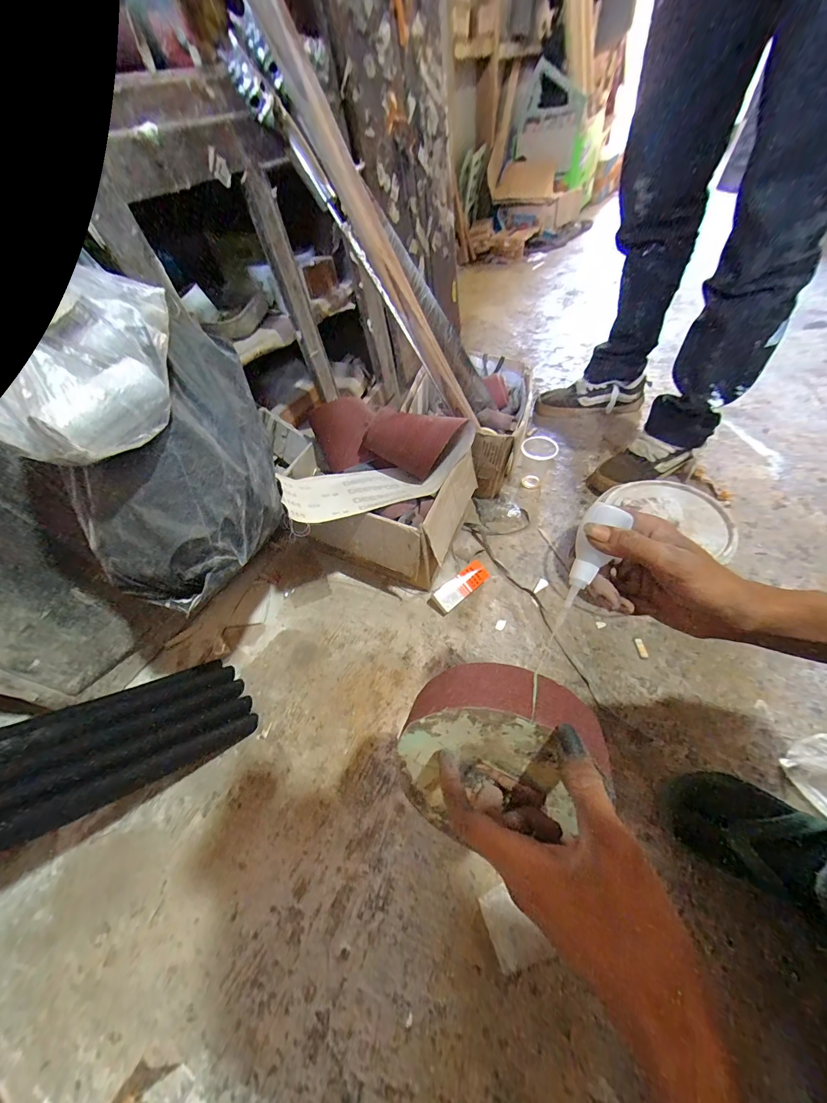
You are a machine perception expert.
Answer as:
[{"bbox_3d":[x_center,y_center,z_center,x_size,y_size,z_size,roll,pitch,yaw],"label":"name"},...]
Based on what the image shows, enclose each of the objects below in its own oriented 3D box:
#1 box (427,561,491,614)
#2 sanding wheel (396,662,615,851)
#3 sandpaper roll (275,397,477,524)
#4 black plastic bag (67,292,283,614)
[{"bbox_3d":[0.083,0.064,0.637,0.113,0.031,0.044,-34,56,-20],"label":"box"},{"bbox_3d":[0.058,0.158,0.281,0.131,0.141,0.047,0,20,19],"label":"sanding wheel"},{"bbox_3d":[-0.083,-0.166,0.609,0.297,0.107,0.233,-28,53,-15],"label":"sandpaper roll"},{"bbox_3d":[-0.228,-0.082,0.380,0.105,0.177,0.230,5,52,12],"label":"black plastic bag"}]

